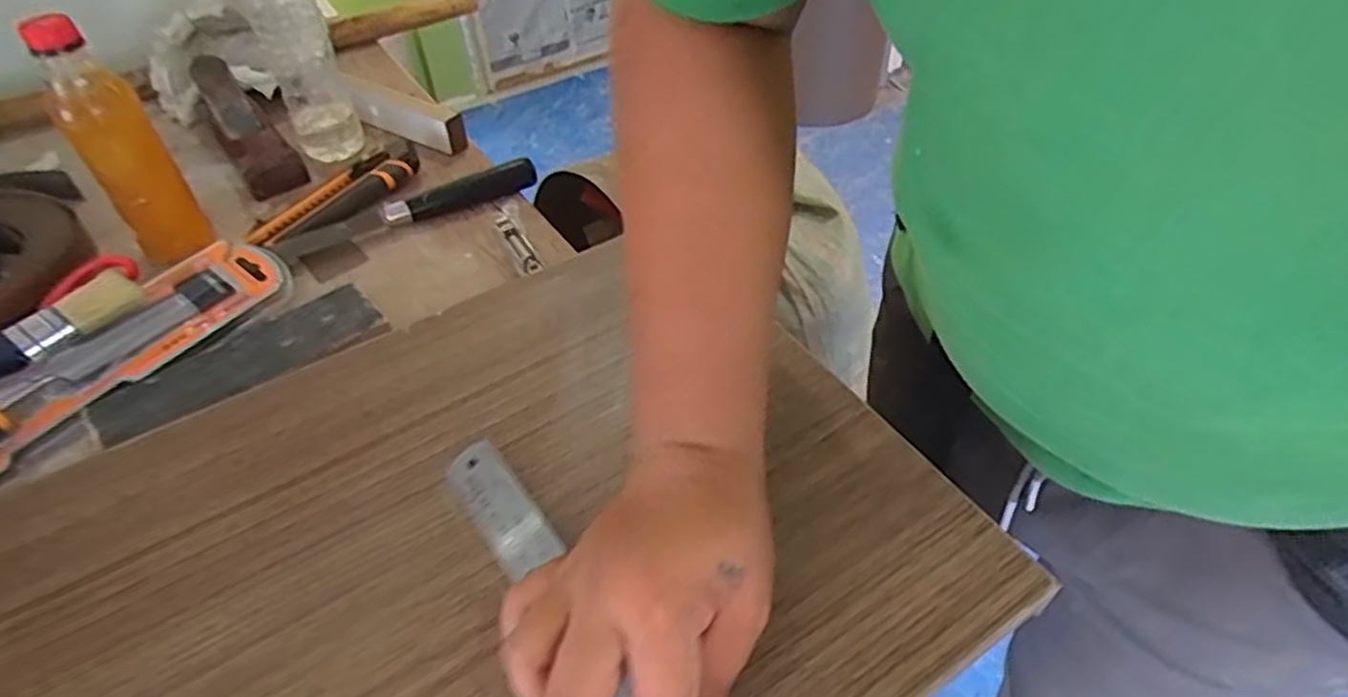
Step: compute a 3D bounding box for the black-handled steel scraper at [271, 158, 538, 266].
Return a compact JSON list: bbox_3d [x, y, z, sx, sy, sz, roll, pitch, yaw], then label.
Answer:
[{"bbox_3d":[-0.214,-0.115,0.596,0.207,0.027,0.027,-19,48,-16],"label":"black-handled steel scraper"}]

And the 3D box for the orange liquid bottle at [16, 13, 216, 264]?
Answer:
[{"bbox_3d":[-0.401,-0.147,0.532,0.052,0.173,0.046,-31,52,-26],"label":"orange liquid bottle"}]

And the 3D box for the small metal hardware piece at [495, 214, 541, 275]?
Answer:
[{"bbox_3d":[-0.117,-0.079,0.553,0.013,0.014,0.064,-25,50,-22],"label":"small metal hardware piece"}]

